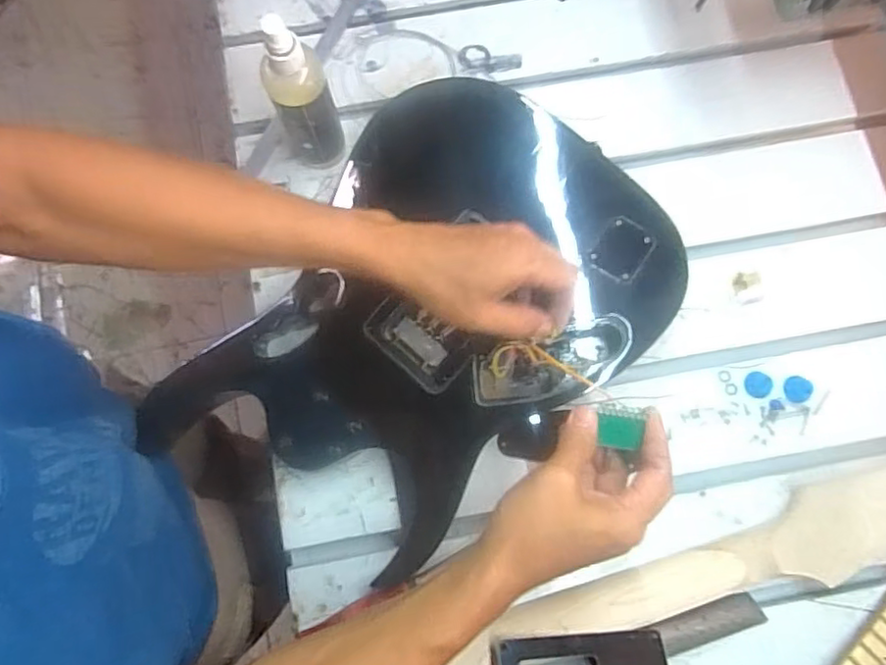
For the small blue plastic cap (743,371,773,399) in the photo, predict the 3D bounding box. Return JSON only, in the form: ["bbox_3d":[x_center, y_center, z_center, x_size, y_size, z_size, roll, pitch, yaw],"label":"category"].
[{"bbox_3d":[0.288,0.048,0.569,0.023,0.007,0.024,0,77,0],"label":"small blue plastic cap"}]

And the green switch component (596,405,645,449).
[{"bbox_3d":[0.122,0.065,0.430,0.030,0.009,0.029,5,77,1],"label":"green switch component"}]

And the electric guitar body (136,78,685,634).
[{"bbox_3d":[-0.036,-0.007,0.529,0.429,0.071,0.298,-43,81,-9],"label":"electric guitar body"}]

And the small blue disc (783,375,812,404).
[{"bbox_3d":[0.323,0.052,0.567,0.021,0.014,0.024,-3,77,-1],"label":"small blue disc"}]

